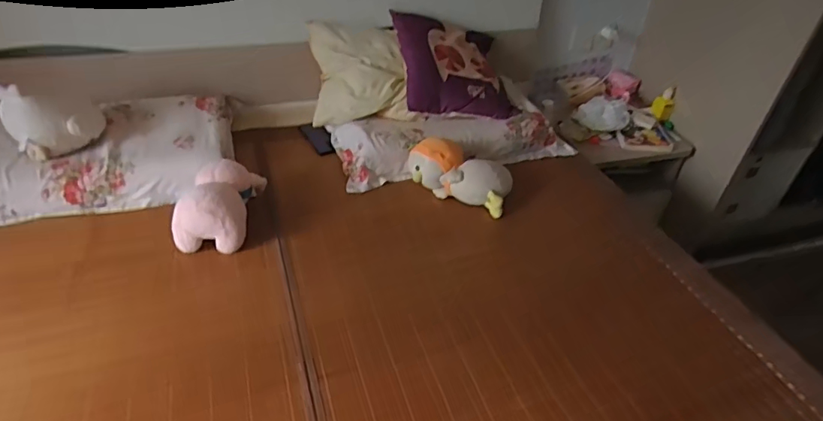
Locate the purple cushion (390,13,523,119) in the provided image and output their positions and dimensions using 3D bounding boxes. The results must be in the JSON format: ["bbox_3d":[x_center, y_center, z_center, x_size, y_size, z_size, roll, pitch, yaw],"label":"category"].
[{"bbox_3d":[0.136,-0.434,1.549,0.383,0.127,0.361,-1,71,-25],"label":"purple cushion"}]

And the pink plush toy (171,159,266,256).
[{"bbox_3d":[-0.414,-0.017,1.096,0.164,0.127,0.198,-1,39,-9],"label":"pink plush toy"}]

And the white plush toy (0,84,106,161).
[{"bbox_3d":[-0.805,-0.212,1.143,0.186,0.146,0.133,-21,49,-28],"label":"white plush toy"}]

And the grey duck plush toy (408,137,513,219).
[{"bbox_3d":[0.123,-0.099,1.269,0.257,0.122,0.131,15,39,12],"label":"grey duck plush toy"}]

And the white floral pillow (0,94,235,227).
[{"bbox_3d":[-0.756,-0.134,1.218,0.619,0.111,0.334,-8,40,-17],"label":"white floral pillow"}]

